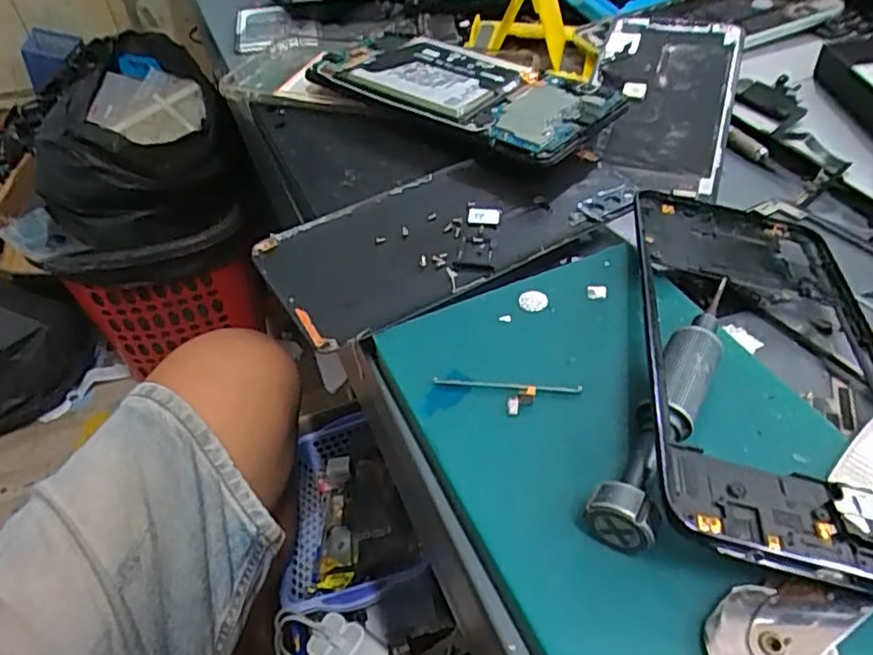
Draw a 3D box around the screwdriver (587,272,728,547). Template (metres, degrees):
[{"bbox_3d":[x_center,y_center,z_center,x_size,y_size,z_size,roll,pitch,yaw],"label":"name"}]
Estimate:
[{"bbox_3d":[0.068,0.023,0.186,0.016,0.018,0.092,22,51,24],"label":"screwdriver"}]

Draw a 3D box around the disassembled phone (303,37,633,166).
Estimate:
[{"bbox_3d":[0.009,-0.120,0.320,0.154,0.012,0.063,29,59,28],"label":"disassembled phone"}]

